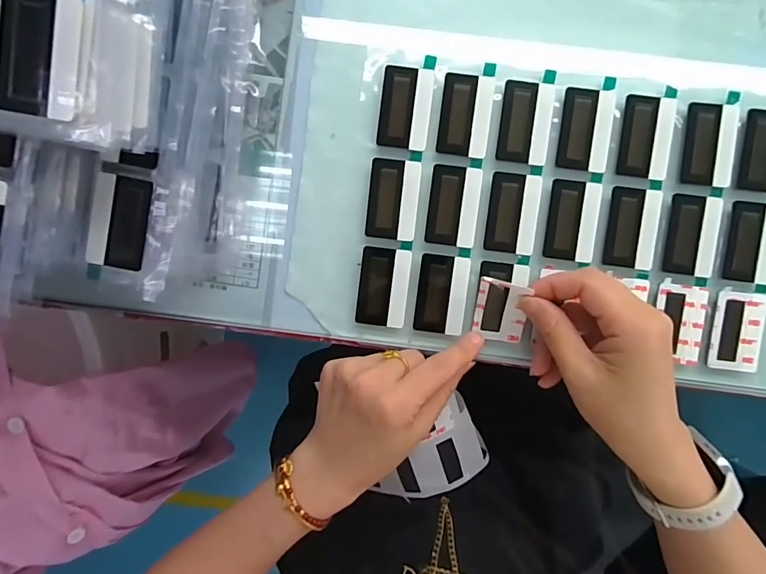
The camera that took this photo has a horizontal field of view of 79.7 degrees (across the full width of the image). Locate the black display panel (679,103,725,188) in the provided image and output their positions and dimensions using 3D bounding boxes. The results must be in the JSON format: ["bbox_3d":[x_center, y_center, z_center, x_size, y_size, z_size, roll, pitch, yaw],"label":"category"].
[{"bbox_3d":[0.216,-0.097,0.309,0.023,0.004,0.054,6,94,1],"label":"black display panel"}]

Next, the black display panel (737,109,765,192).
[{"bbox_3d":[0.253,-0.091,0.306,0.024,0.004,0.053,6,94,1],"label":"black display panel"}]

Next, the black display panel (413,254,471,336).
[{"bbox_3d":[0.041,0.005,0.321,0.034,0.004,0.053,7,94,1],"label":"black display panel"}]

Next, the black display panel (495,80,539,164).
[{"bbox_3d":[0.091,-0.113,0.313,0.023,0.004,0.053,7,94,1],"label":"black display panel"}]

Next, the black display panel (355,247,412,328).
[{"bbox_3d":[0.000,0.000,0.321,0.035,0.005,0.054,6,94,1],"label":"black display panel"}]

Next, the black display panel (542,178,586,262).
[{"bbox_3d":[0.125,-0.046,0.315,0.023,0.004,0.053,7,94,1],"label":"black display panel"}]

